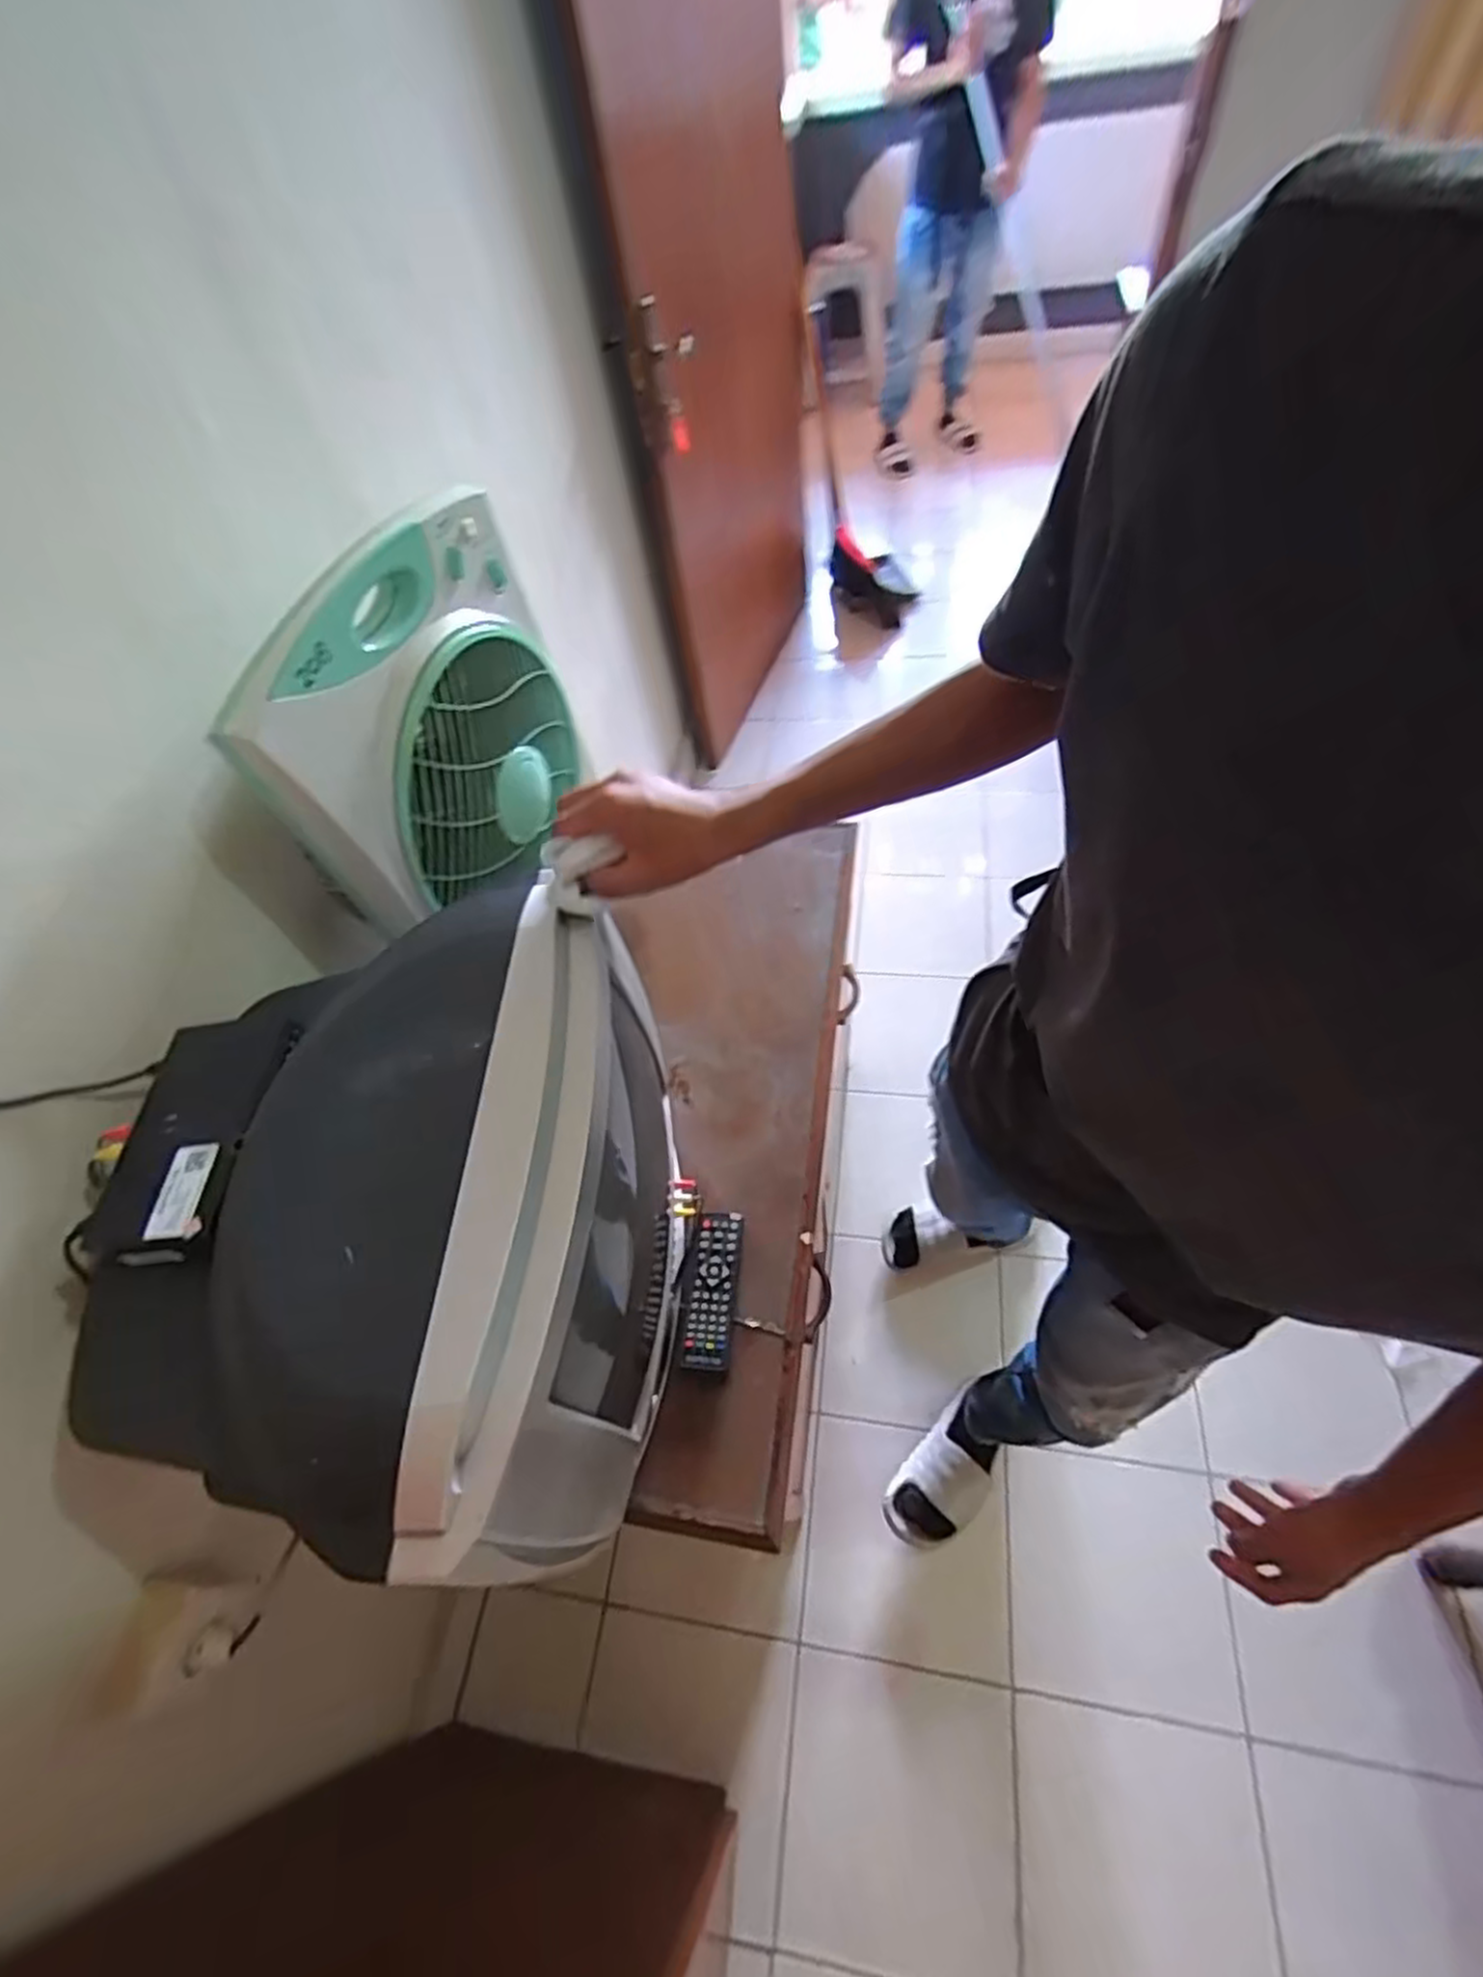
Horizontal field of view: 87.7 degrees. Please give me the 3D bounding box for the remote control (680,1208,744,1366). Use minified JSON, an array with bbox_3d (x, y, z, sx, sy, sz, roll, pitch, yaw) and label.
[{"bbox_3d":[-0.027,0.282,0.730,0.045,0.019,0.140,4,56,7],"label":"remote control"}]

